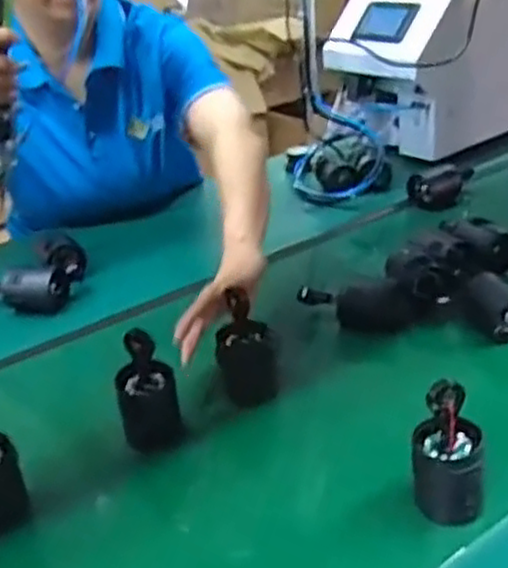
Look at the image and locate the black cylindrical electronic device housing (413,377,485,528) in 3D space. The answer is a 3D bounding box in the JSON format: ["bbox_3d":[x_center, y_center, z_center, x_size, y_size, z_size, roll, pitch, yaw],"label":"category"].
[{"bbox_3d":[0.151,0.129,0.569,0.053,0.111,0.044,5,29,16],"label":"black cylindrical electronic device housing"}]

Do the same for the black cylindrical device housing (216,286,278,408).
[{"bbox_3d":[-0.008,0.074,0.768,0.058,0.140,0.049,-3,28,3],"label":"black cylindrical device housing"}]

